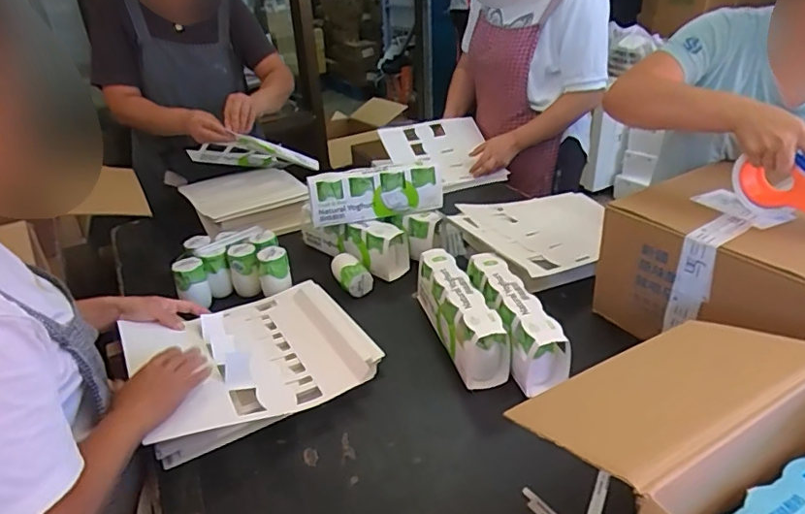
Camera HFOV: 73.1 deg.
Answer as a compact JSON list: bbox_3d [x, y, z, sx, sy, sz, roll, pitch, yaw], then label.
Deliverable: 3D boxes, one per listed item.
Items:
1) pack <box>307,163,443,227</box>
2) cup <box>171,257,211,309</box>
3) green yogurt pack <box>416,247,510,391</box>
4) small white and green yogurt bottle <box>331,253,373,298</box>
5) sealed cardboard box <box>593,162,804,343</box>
[{"bbox_3d":[-0.055,-0.136,1.119,0.275,0.091,0.062,-8,30,-8],"label":"pack"},{"bbox_3d":[-0.393,0.055,1.018,0.055,0.096,0.053,-14,32,-19],"label":"cup"},{"bbox_3d":[0.090,0.091,0.905,0.076,0.096,0.265,-11,31,-13],"label":"green yogurt pack"},{"bbox_3d":[-0.105,0.035,1.081,0.066,0.059,0.098,-20,34,-27],"label":"small white and green yogurt bottle"},{"bbox_3d":[0.510,0.019,0.835,0.244,0.194,0.325,-19,33,-26],"label":"sealed cardboard box"}]

